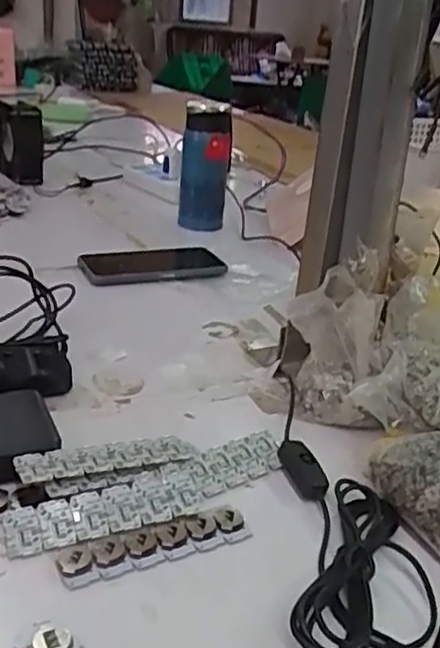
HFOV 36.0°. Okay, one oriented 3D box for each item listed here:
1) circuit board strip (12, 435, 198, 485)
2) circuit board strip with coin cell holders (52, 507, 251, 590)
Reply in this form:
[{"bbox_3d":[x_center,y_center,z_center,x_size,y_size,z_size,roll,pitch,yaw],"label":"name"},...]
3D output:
[{"bbox_3d":[-0.067,0.080,0.410,0.108,0.004,0.025,-1,27,-28],"label":"circuit board strip"},{"bbox_3d":[-0.033,0.119,0.369,0.106,0.006,0.026,-8,27,-28],"label":"circuit board strip with coin cell holders"}]

